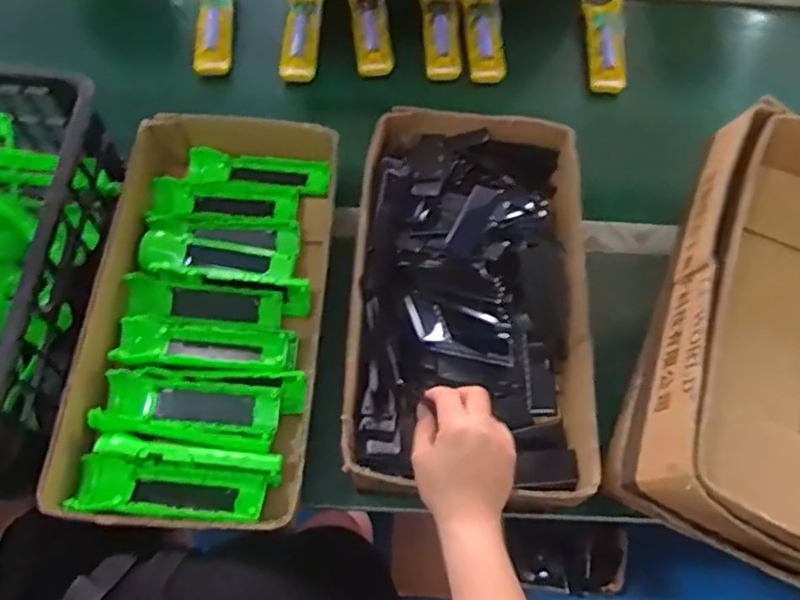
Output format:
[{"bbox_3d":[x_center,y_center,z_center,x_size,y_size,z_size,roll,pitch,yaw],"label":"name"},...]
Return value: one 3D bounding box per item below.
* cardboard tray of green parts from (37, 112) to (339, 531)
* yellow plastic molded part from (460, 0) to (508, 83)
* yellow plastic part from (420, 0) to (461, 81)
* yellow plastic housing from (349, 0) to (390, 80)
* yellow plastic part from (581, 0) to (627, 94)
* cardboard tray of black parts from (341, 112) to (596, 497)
[{"bbox_3d":[-0.187,0.007,0.651,0.216,0.077,0.426,4,65,-2],"label":"cardboard tray of green parts"},{"bbox_3d":[0.116,-0.375,0.898,0.054,0.031,0.158,-2,65,-5],"label":"yellow plastic molded part"},{"bbox_3d":[0.056,-0.374,0.894,0.052,0.031,0.152,1,65,-3],"label":"yellow plastic part"},{"bbox_3d":[-0.043,-0.375,0.884,0.050,0.018,0.149,-5,79,-6],"label":"yellow plastic housing"},{"bbox_3d":[0.289,-0.361,0.903,0.060,0.023,0.169,2,65,-3],"label":"yellow plastic part"},{"bbox_3d":[0.072,-0.014,0.673,0.239,0.065,0.420,6,65,-1],"label":"cardboard tray of black parts"}]

